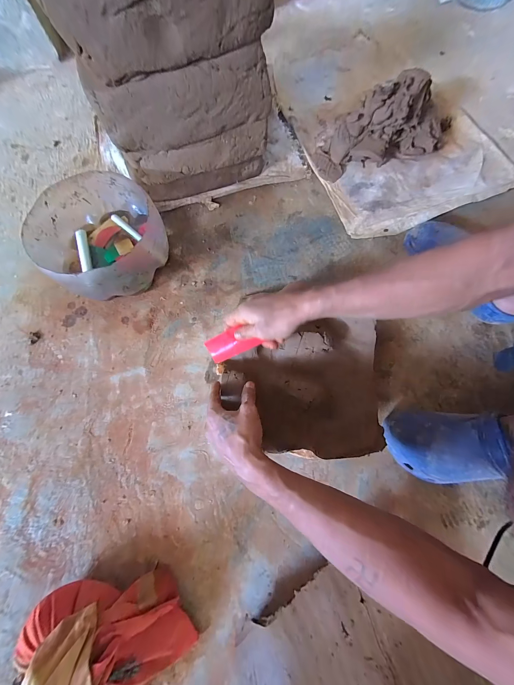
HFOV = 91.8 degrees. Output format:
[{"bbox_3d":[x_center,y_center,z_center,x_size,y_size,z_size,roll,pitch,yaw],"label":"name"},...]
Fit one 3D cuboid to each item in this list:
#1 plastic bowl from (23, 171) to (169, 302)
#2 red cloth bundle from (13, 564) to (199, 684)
[{"bbox_3d":[-0.307,-0.209,0.522,0.215,0.128,0.248,-38,75,-10],"label":"plastic bowl"},{"bbox_3d":[-0.210,0.402,0.325,0.182,0.131,0.178,-37,75,-10],"label":"red cloth bundle"}]

